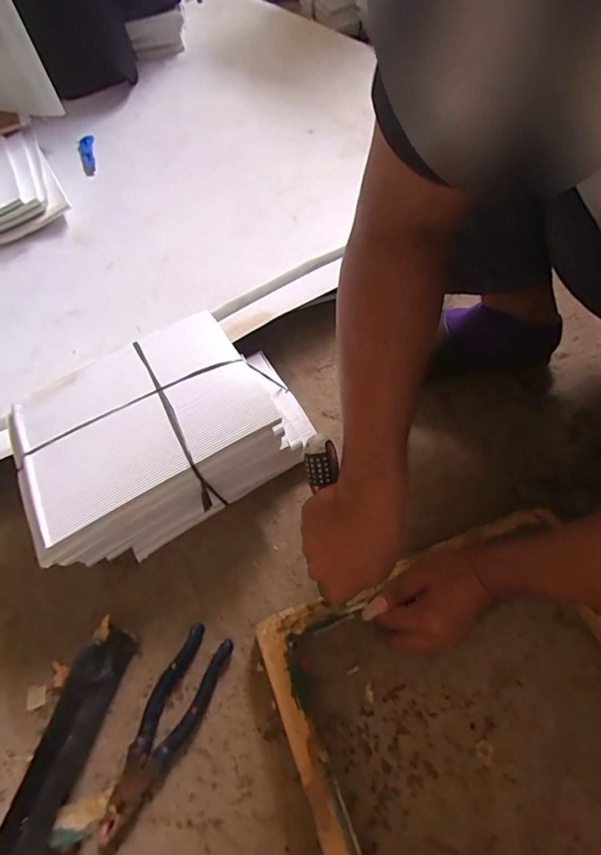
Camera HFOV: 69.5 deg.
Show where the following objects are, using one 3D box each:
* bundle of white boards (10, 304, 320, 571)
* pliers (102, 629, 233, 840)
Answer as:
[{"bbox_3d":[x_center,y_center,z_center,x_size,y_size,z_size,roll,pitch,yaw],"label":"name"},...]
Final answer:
[{"bbox_3d":[-0.165,0.001,0.568,0.330,0.134,0.227,-31,61,-13],"label":"bundle of white boards"},{"bbox_3d":[-0.138,0.307,0.447,0.054,0.019,0.186,21,63,16],"label":"pliers"}]

